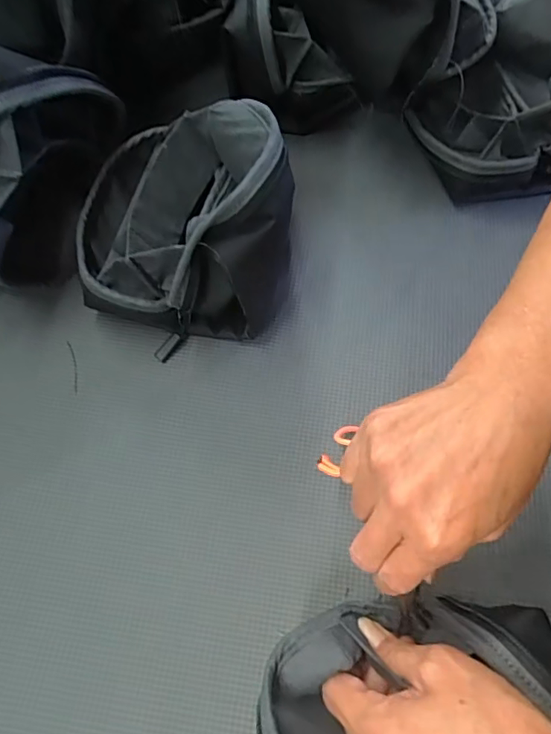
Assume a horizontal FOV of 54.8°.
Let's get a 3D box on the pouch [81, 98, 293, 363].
[{"bbox_3d":[-0.066,-0.114,0.385,0.149,0.118,0.169,9,62,4],"label":"pouch"}]

